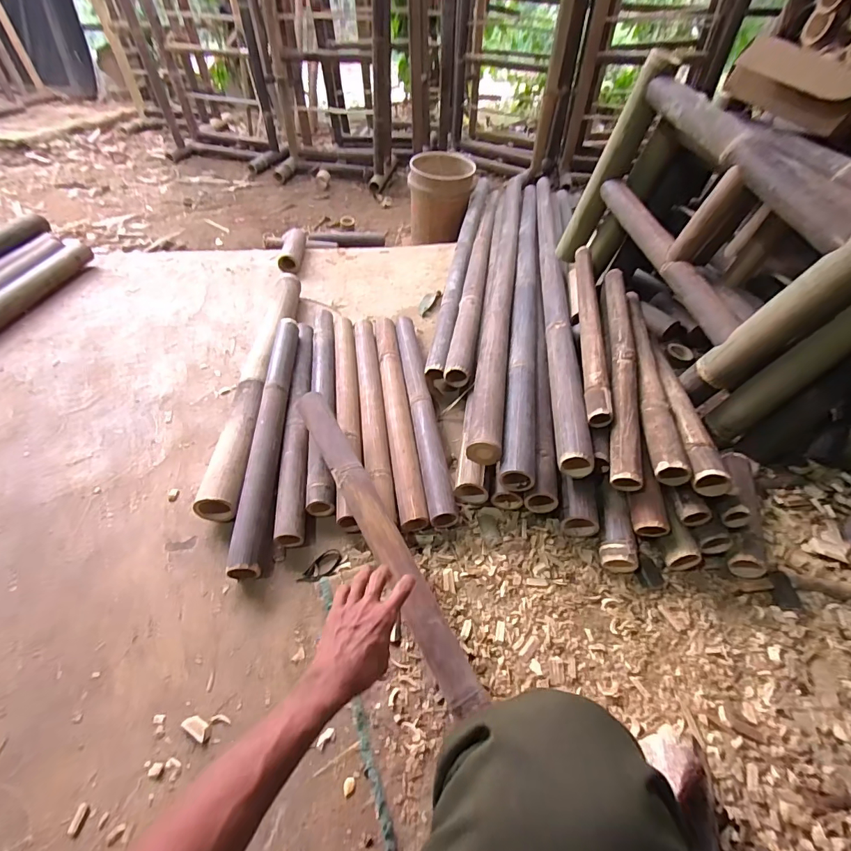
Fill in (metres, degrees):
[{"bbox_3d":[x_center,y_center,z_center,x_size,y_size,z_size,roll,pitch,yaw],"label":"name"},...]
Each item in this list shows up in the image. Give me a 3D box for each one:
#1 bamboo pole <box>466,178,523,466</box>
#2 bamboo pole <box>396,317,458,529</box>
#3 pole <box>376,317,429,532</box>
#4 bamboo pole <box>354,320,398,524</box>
[{"bbox_3d":[0.229,-0.438,1.225,0.074,0.055,1.400,9,49,6],"label":"bamboo pole"},{"bbox_3d":[-0.013,-0.059,0.998,0.061,0.053,0.659,-7,46,-6],"label":"bamboo pole"},{"bbox_3d":[-0.069,-0.053,0.982,0.054,0.044,0.639,-7,46,-5],"label":"pole"},{"bbox_3d":[-0.126,-0.050,0.980,0.059,0.044,0.638,-7,46,-6],"label":"bamboo pole"}]

